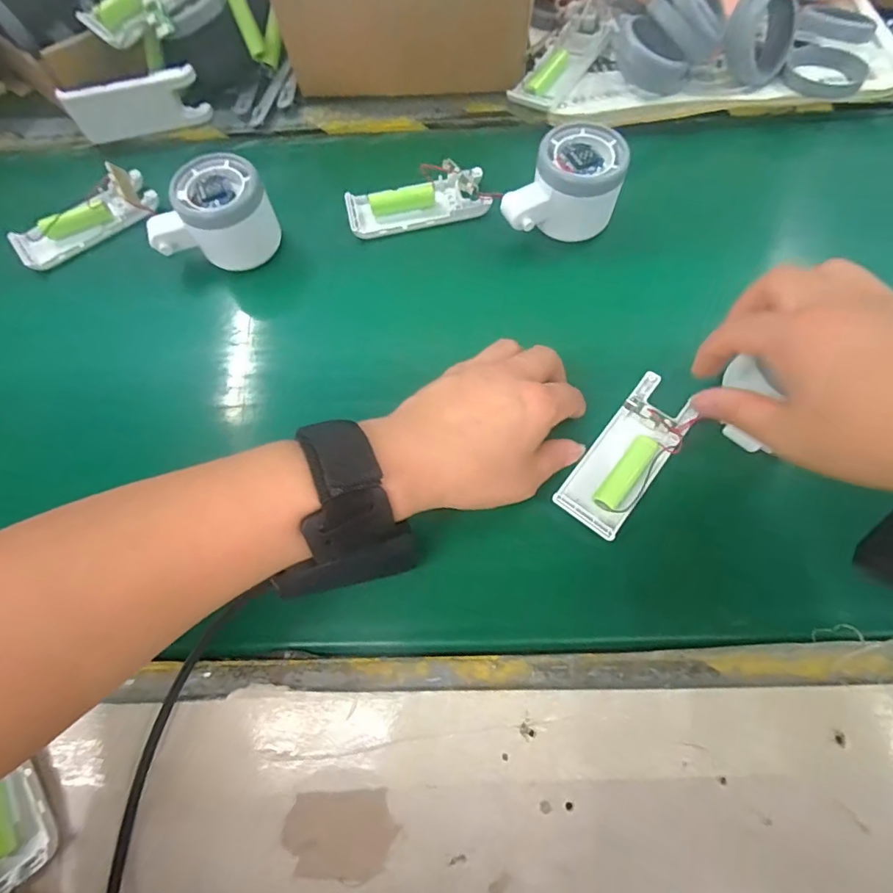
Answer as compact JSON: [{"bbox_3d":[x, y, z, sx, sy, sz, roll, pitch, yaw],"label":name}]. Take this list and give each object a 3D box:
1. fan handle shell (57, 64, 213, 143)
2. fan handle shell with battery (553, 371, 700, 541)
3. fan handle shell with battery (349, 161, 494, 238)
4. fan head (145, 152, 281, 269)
[{"bbox_3d":[-0.245,-0.271,0.396,0.101,0.036,0.016,-12,67,-3],"label":"fan handle shell"},{"bbox_3d":[0.107,0.005,0.289,0.039,0.015,0.102,34,73,17],"label":"fan handle shell with battery"},{"bbox_3d":[-0.022,-0.184,0.364,0.101,0.022,0.037,-12,67,-3],"label":"fan handle shell with battery"},{"bbox_3d":[-0.160,-0.154,0.345,0.057,0.055,0.076,42,74,18],"label":"fan head"}]

